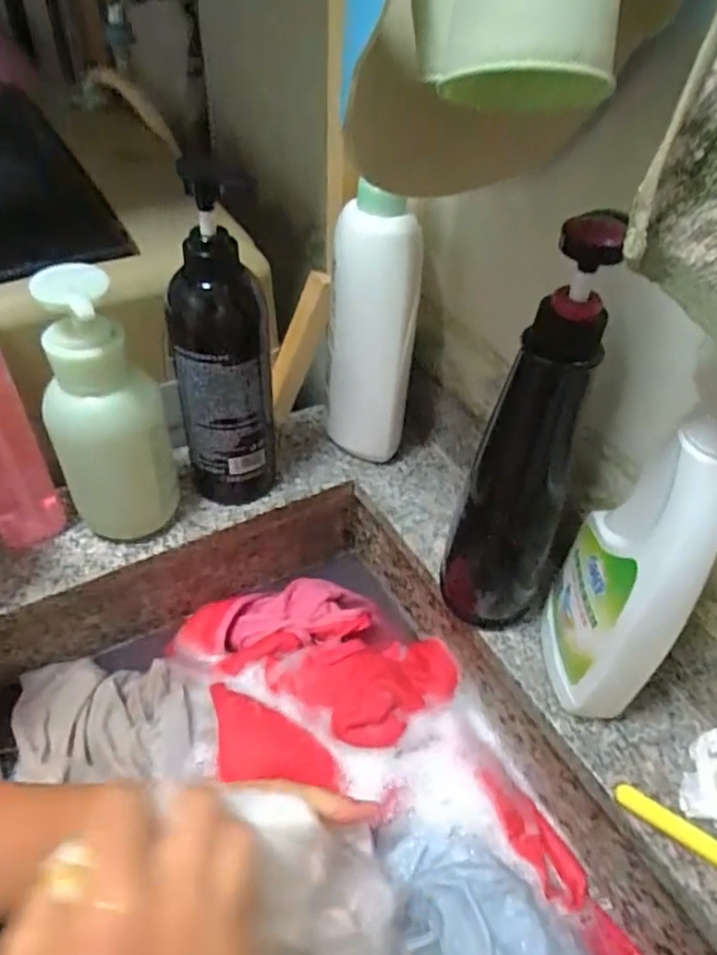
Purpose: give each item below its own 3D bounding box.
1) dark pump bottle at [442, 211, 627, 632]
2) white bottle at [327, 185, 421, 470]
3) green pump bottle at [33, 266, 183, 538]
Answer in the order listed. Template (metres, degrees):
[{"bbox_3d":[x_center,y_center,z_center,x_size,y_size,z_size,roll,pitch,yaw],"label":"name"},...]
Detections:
[{"bbox_3d":[0.104,-0.009,0.382,0.065,0.264,0.062,-25,52,-26],"label":"dark pump bottle"},{"bbox_3d":[0.007,-0.109,0.518,0.068,0.210,0.069,1,45,-4],"label":"white bottle"},{"bbox_3d":[-0.167,-0.035,0.432,0.069,0.196,0.053,19,47,14],"label":"green pump bottle"}]

